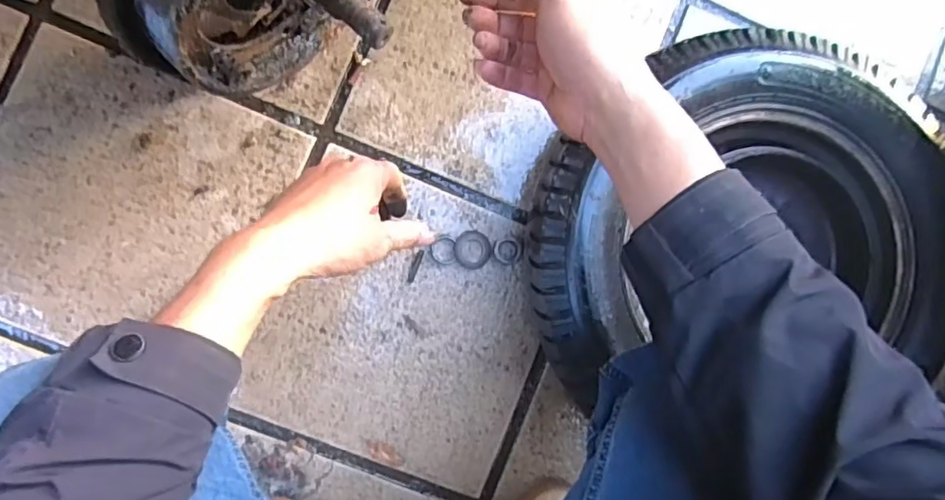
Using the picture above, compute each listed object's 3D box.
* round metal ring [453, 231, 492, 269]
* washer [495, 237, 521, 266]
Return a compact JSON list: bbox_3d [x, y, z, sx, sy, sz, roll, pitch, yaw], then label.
[{"bbox_3d":[0.000,0.000,0.657,0.041,0.004,0.044,0,89,-7],"label":"round metal ring"},{"bbox_3d":[0.041,0.002,0.659,0.032,0.004,0.032,-1,89,-7],"label":"washer"}]

